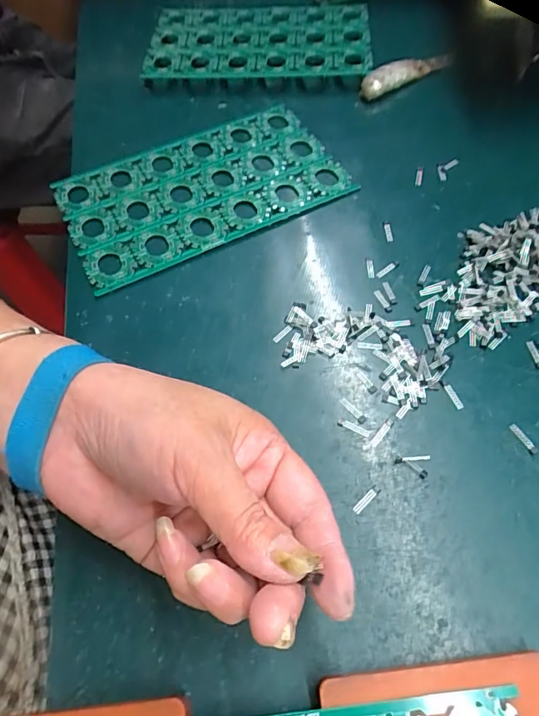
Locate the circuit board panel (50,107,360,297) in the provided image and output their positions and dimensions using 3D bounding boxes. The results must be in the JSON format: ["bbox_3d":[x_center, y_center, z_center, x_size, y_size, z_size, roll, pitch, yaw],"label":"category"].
[{"bbox_3d":[-0.050,-0.132,0.357,0.207,0.009,0.125,-26,61,-13],"label":"circuit board panel"}]

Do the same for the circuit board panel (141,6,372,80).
[{"bbox_3d":[-0.011,-0.315,0.460,0.214,0.012,0.151,4,55,5],"label":"circuit board panel"}]

